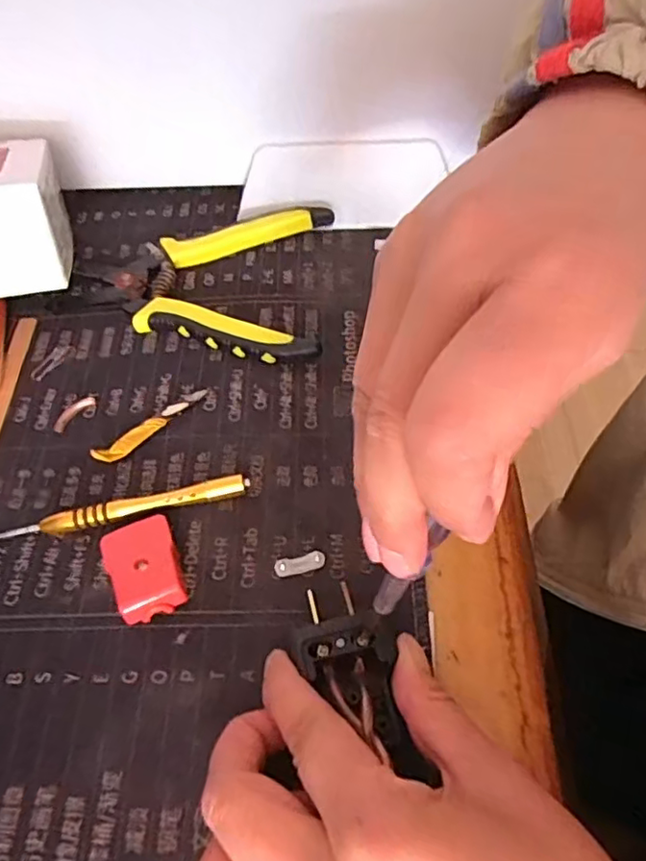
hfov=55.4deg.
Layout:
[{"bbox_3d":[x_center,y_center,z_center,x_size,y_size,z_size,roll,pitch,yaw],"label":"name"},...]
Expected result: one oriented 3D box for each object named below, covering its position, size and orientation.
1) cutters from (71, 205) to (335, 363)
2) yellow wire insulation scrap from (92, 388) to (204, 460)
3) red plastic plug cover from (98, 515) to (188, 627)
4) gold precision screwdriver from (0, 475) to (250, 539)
[{"bbox_3d":[-0.069,-0.091,0.353,0.149,0.014,0.113,8,57,9],"label":"cutters"},{"bbox_3d":[-0.083,-0.003,0.300,0.061,0.004,0.010,-36,61,-18],"label":"yellow wire insulation scrap"},{"bbox_3d":[-0.074,0.058,0.258,0.028,0.011,0.042,-22,57,-10],"label":"red plastic plug cover"},{"bbox_3d":[-0.089,0.035,0.274,0.112,0.011,0.009,-9,56,-2],"label":"gold precision screwdriver"}]

